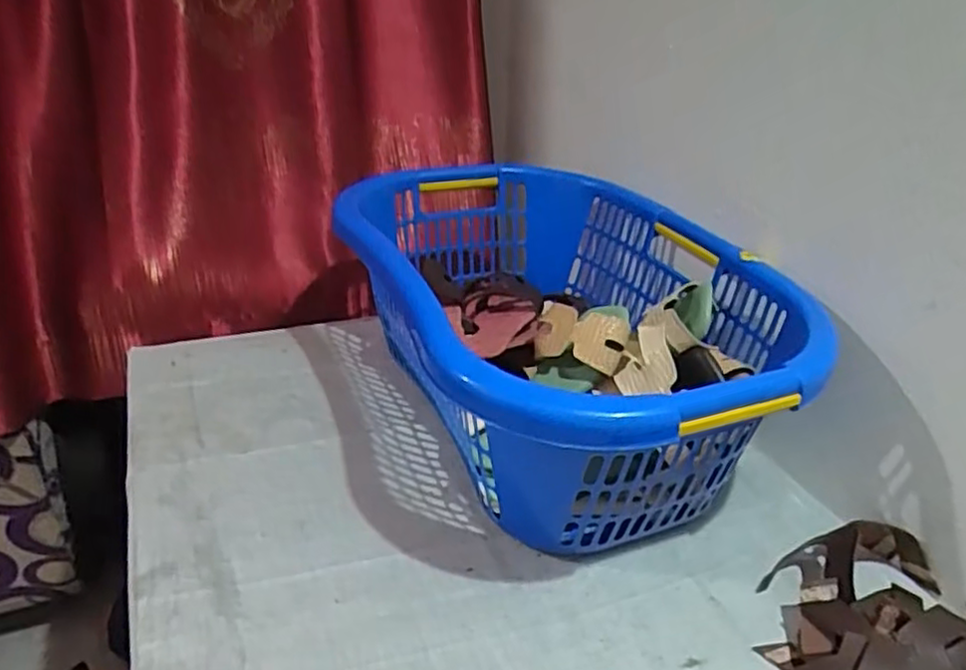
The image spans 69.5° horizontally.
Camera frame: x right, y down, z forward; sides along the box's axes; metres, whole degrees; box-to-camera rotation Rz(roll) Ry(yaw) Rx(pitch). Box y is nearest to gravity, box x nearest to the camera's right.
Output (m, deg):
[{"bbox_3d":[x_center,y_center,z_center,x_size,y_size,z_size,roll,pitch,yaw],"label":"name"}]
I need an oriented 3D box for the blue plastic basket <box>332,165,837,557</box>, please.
[{"bbox_3d":[0.078,0.001,0.832,0.413,0.242,0.609,-9,31,-24],"label":"blue plastic basket"}]

